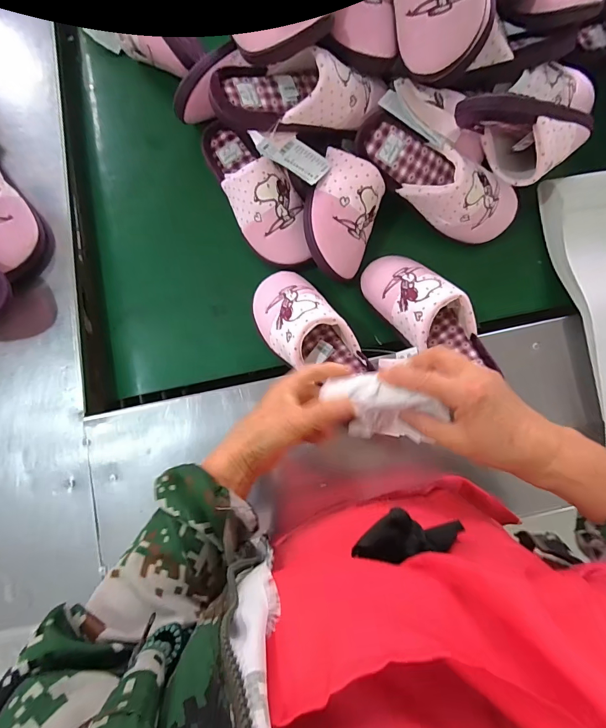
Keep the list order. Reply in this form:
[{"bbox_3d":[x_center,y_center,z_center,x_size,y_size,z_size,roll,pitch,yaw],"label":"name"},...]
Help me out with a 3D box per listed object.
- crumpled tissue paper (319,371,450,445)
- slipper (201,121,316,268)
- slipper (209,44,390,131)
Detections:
[{"bbox_3d":[0.070,0.038,0.332,0.100,0.045,0.056,6,82,0],"label":"crumpled tissue paper"},{"bbox_3d":[-0.061,-0.243,0.504,0.088,0.067,0.229,-26,83,-4],"label":"slipper"},{"bbox_3d":[-0.003,-0.341,0.457,0.211,0.072,0.079,-4,82,-1],"label":"slipper"}]

